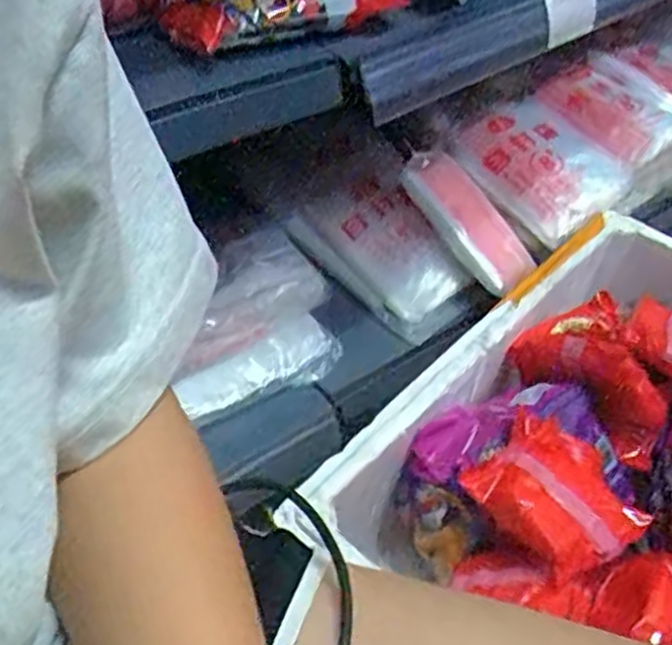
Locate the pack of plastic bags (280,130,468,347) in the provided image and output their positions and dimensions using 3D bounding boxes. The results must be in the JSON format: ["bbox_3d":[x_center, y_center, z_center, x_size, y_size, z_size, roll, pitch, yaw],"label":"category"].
[{"bbox_3d":[0.056,-0.088,0.871,0.222,0.152,0.043,48,15,0],"label":"pack of plastic bags"}]

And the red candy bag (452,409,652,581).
[{"bbox_3d":[0.181,0.149,0.630,0.108,0.062,0.127,-34,58,-32],"label":"red candy bag"}]

